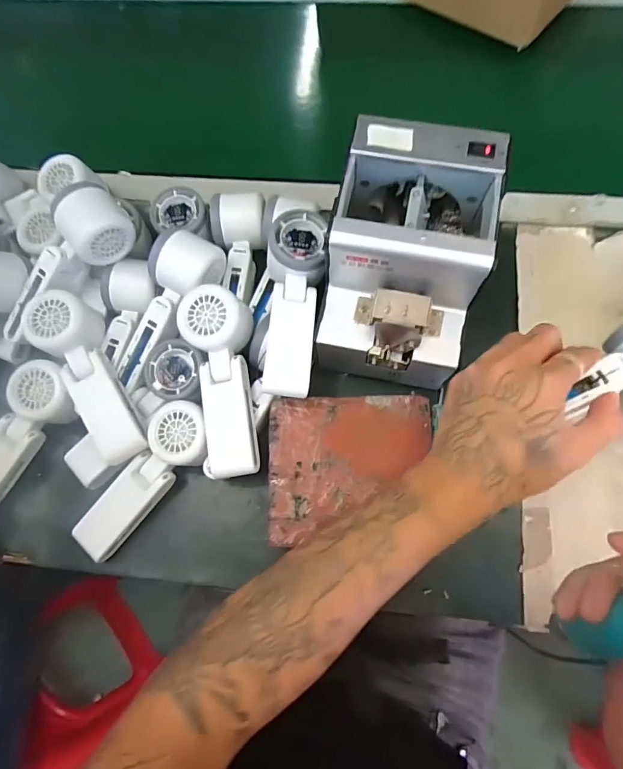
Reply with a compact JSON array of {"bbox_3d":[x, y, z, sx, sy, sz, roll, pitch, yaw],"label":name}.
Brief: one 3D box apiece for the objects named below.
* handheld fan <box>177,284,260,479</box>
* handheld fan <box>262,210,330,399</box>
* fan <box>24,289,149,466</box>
[{"bbox_3d":[-0.075,-0.004,0.386,0.057,0.048,0.164,-13,73,0],"label":"handheld fan"},{"bbox_3d":[-0.019,-0.070,0.398,0.053,0.054,0.169,5,74,5],"label":"handheld fan"},{"bbox_3d":[-0.205,-0.007,0.402,0.056,0.041,0.168,-28,89,-5],"label":"fan"}]

